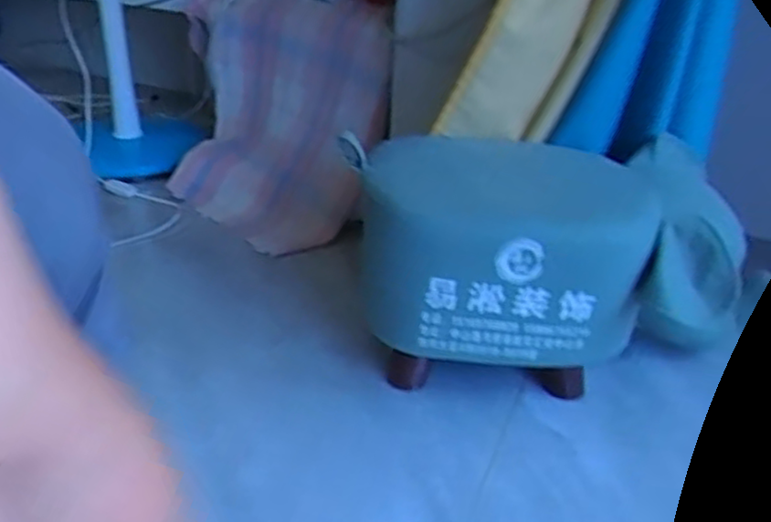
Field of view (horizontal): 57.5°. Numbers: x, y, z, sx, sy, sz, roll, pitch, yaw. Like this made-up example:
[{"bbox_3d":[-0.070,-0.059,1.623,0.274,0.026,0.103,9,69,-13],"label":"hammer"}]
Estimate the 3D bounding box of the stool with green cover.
[{"bbox_3d":[0.161,0.011,0.787,0.397,0.233,0.243,4,30,3],"label":"stool with green cover"}]

